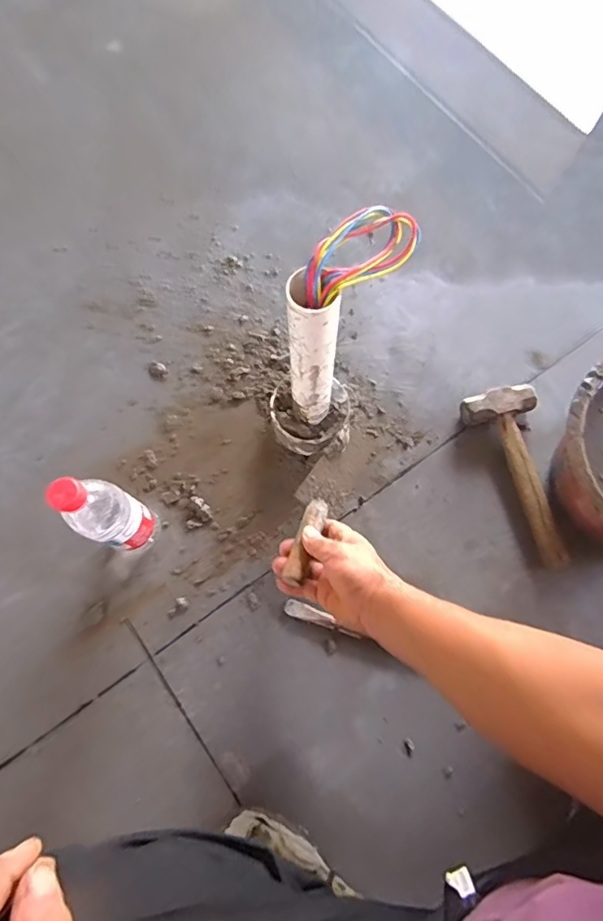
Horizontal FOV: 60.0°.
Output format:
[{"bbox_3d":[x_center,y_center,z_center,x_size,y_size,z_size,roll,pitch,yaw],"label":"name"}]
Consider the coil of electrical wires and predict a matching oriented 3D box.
[{"bbox_3d":[0.054,-0.191,0.482,0.122,0.031,0.057,-42,78,-10],"label":"coil of electrical wires"}]

